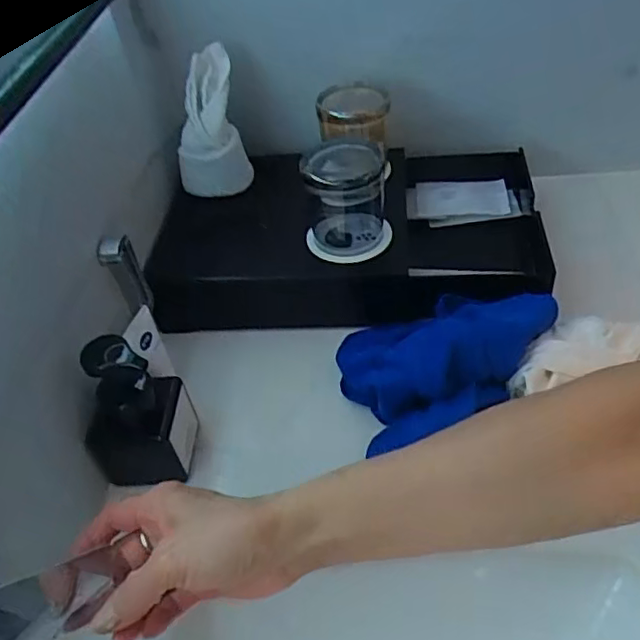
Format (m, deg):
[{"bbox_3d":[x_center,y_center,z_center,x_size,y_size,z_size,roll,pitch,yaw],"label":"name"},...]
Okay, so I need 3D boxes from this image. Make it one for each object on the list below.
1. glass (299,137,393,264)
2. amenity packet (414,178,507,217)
[{"bbox_3d":[0.026,-0.114,0.578,0.077,0.092,0.077,-2,45,4],"label":"glass"},{"bbox_3d":[0.168,-0.144,0.716,0.106,0.009,0.072,-2,45,4],"label":"amenity packet"}]

